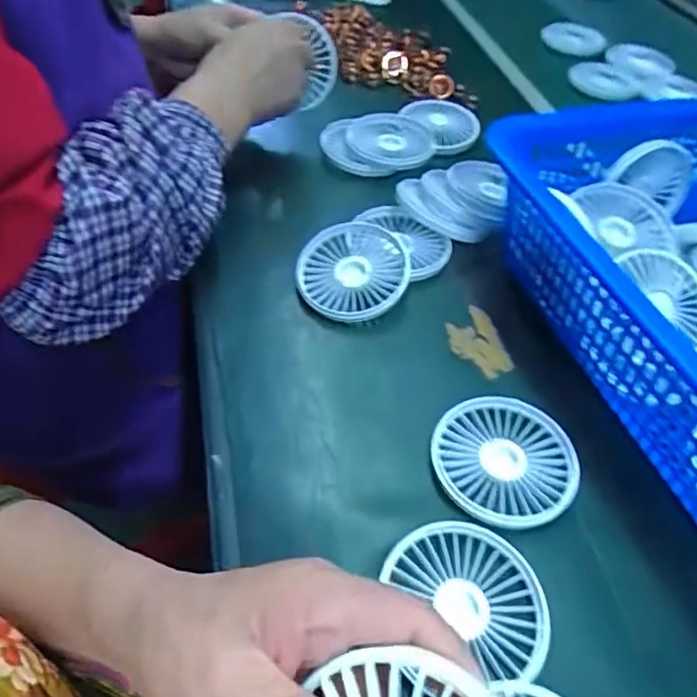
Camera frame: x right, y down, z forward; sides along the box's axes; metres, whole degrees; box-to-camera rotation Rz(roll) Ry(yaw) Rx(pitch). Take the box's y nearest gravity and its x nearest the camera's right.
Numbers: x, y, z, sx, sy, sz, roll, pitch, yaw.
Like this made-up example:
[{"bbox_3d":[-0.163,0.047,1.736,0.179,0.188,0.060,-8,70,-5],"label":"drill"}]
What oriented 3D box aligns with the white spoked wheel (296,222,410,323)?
[{"bbox_3d":[0.004,-0.065,0.468,0.094,0.016,0.094,-2,62,8],"label":"white spoked wheel"}]

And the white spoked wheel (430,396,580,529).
[{"bbox_3d":[0.100,0.070,0.361,0.090,0.010,0.088,2,49,-3],"label":"white spoked wheel"}]

